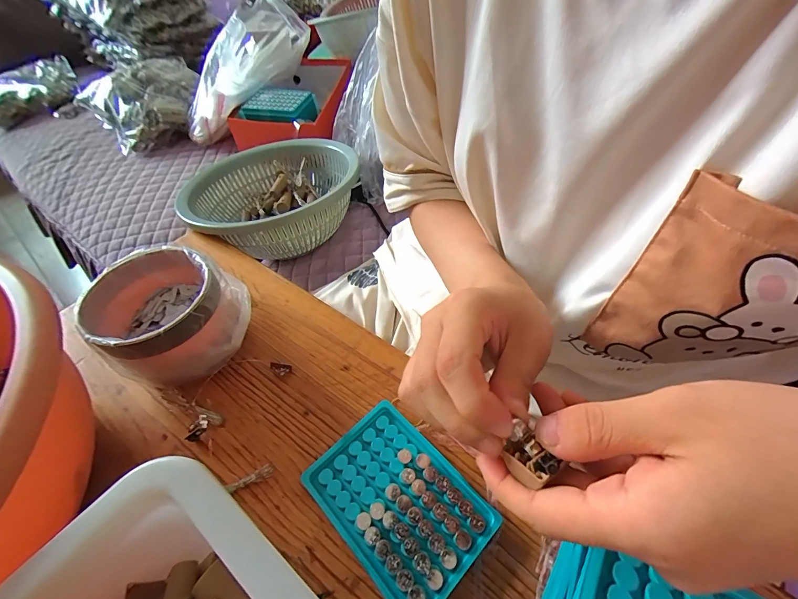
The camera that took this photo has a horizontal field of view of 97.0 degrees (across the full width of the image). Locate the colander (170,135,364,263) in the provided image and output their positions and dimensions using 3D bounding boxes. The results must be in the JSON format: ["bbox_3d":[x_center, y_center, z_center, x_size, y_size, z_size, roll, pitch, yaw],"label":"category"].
[{"bbox_3d":[-0.208,-0.178,0.601,0.265,0.112,0.286,-10,50,-4],"label":"colander"}]

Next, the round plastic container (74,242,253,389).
[{"bbox_3d":[-0.225,0.014,0.360,0.128,0.086,0.116,-33,56,-21],"label":"round plastic container"}]

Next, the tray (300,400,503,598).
[{"bbox_3d":[-0.001,0.156,0.278,0.096,0.017,0.131,-39,58,-25],"label":"tray"}]

